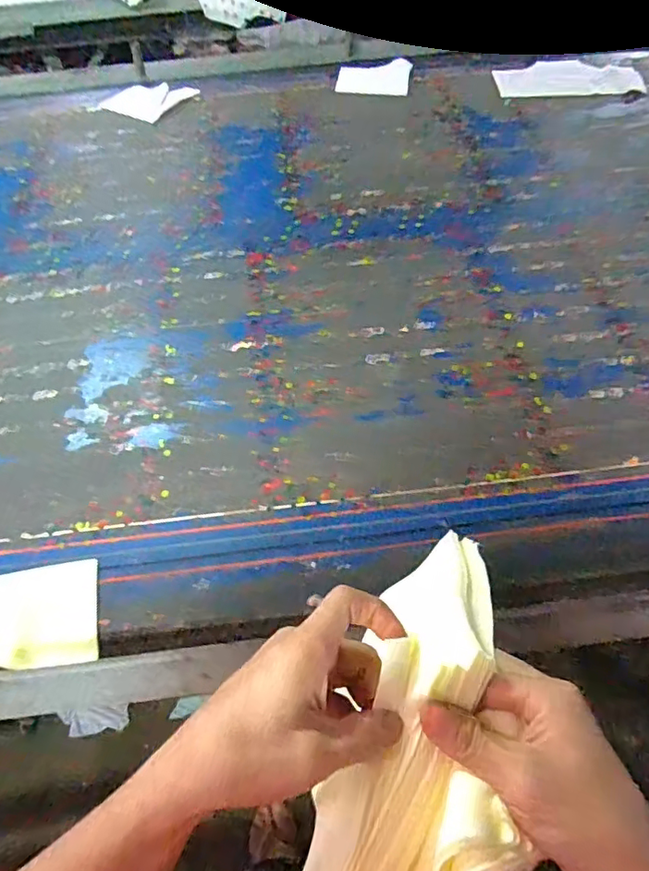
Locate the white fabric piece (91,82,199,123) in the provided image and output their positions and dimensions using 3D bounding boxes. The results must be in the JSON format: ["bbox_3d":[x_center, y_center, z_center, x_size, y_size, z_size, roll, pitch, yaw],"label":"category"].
[{"bbox_3d":[-0.387,-0.727,1.167,0.152,0.011,0.177,25,60,19],"label":"white fabric piece"}]

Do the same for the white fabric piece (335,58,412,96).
[{"bbox_3d":[0.112,-0.798,1.195,0.156,0.010,0.150,7,56,8],"label":"white fabric piece"}]

